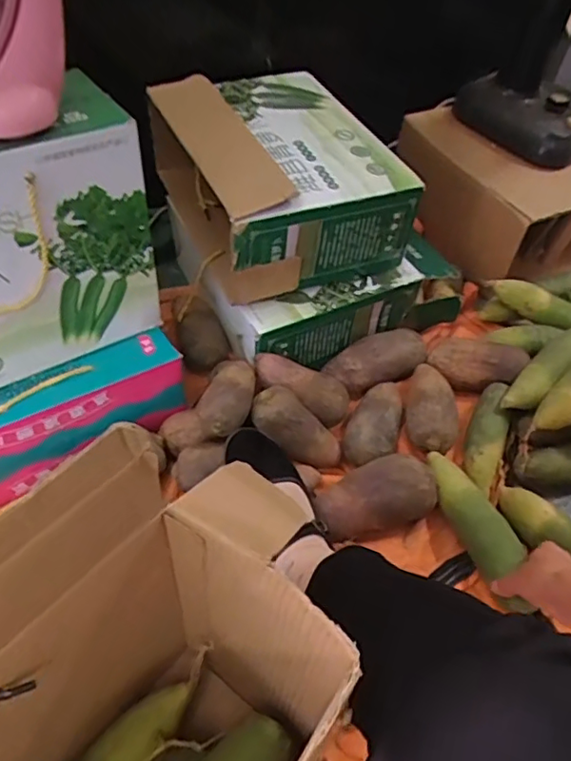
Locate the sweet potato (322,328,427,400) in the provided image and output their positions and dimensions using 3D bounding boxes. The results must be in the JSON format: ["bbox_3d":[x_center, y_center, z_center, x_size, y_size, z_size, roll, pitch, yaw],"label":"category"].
[{"bbox_3d":[0.137,-0.029,0.859,0.160,0.061,0.068,-14,53,-16],"label":"sweet potato"}]

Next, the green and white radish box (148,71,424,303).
[{"bbox_3d":[-0.016,-0.293,0.851,0.270,0.174,0.352,-19,54,-19],"label":"green and white radish box"}]

